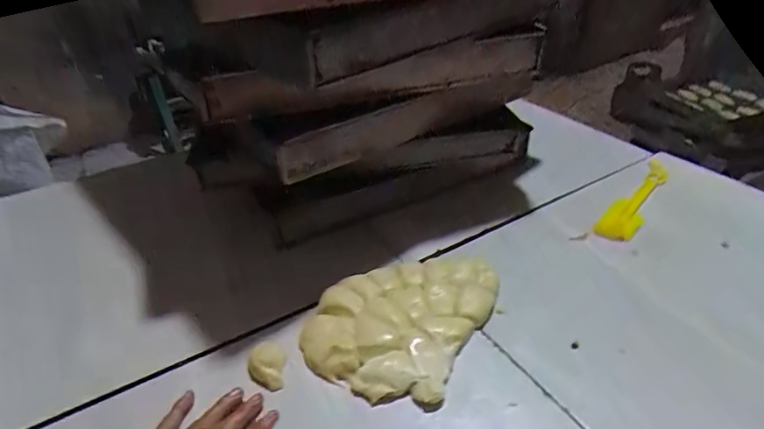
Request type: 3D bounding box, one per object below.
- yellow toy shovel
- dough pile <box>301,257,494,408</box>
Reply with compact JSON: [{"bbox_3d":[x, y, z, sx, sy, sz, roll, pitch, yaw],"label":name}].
[{"bbox_3d":[0.375,-0.024,0.725,0.051,0.017,0.222,22,45,32],"label":"yellow toy shovel"},{"bbox_3d":[0.022,0.108,0.547,0.163,0.033,0.215,16,42,26],"label":"dough pile"}]

